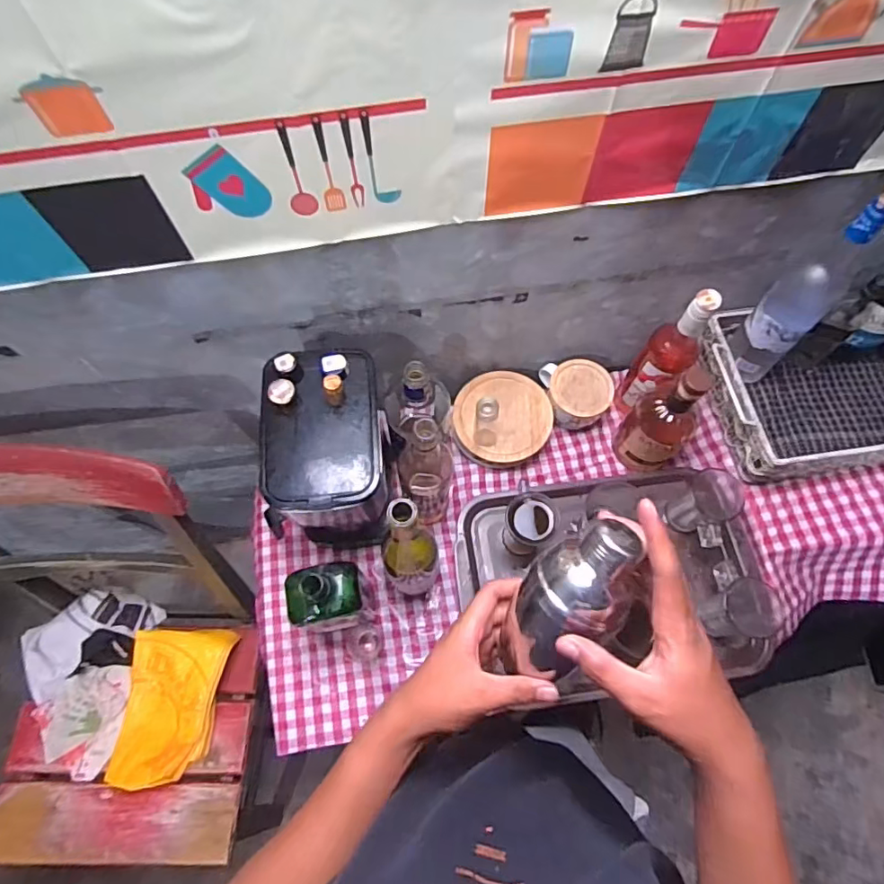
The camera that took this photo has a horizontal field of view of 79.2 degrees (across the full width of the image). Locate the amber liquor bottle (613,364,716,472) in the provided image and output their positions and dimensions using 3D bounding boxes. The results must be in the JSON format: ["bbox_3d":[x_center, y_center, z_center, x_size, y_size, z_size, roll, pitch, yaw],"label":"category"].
[{"bbox_3d":[0.320,-0.032,0.762,0.083,0.224,0.090,-39,72,-15],"label":"amber liquor bottle"}]

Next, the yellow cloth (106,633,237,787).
[{"bbox_3d":[-0.469,0.456,0.923,0.162,0.036,0.244,4,67,2],"label":"yellow cloth"}]

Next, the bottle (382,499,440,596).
[{"bbox_3d":[-0.040,0.135,0.645,0.062,0.317,0.056,3,67,2],"label":"bottle"}]

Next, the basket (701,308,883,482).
[{"bbox_3d":[0.620,-0.092,0.802,0.417,0.104,0.240,-10,67,-4],"label":"basket"}]

